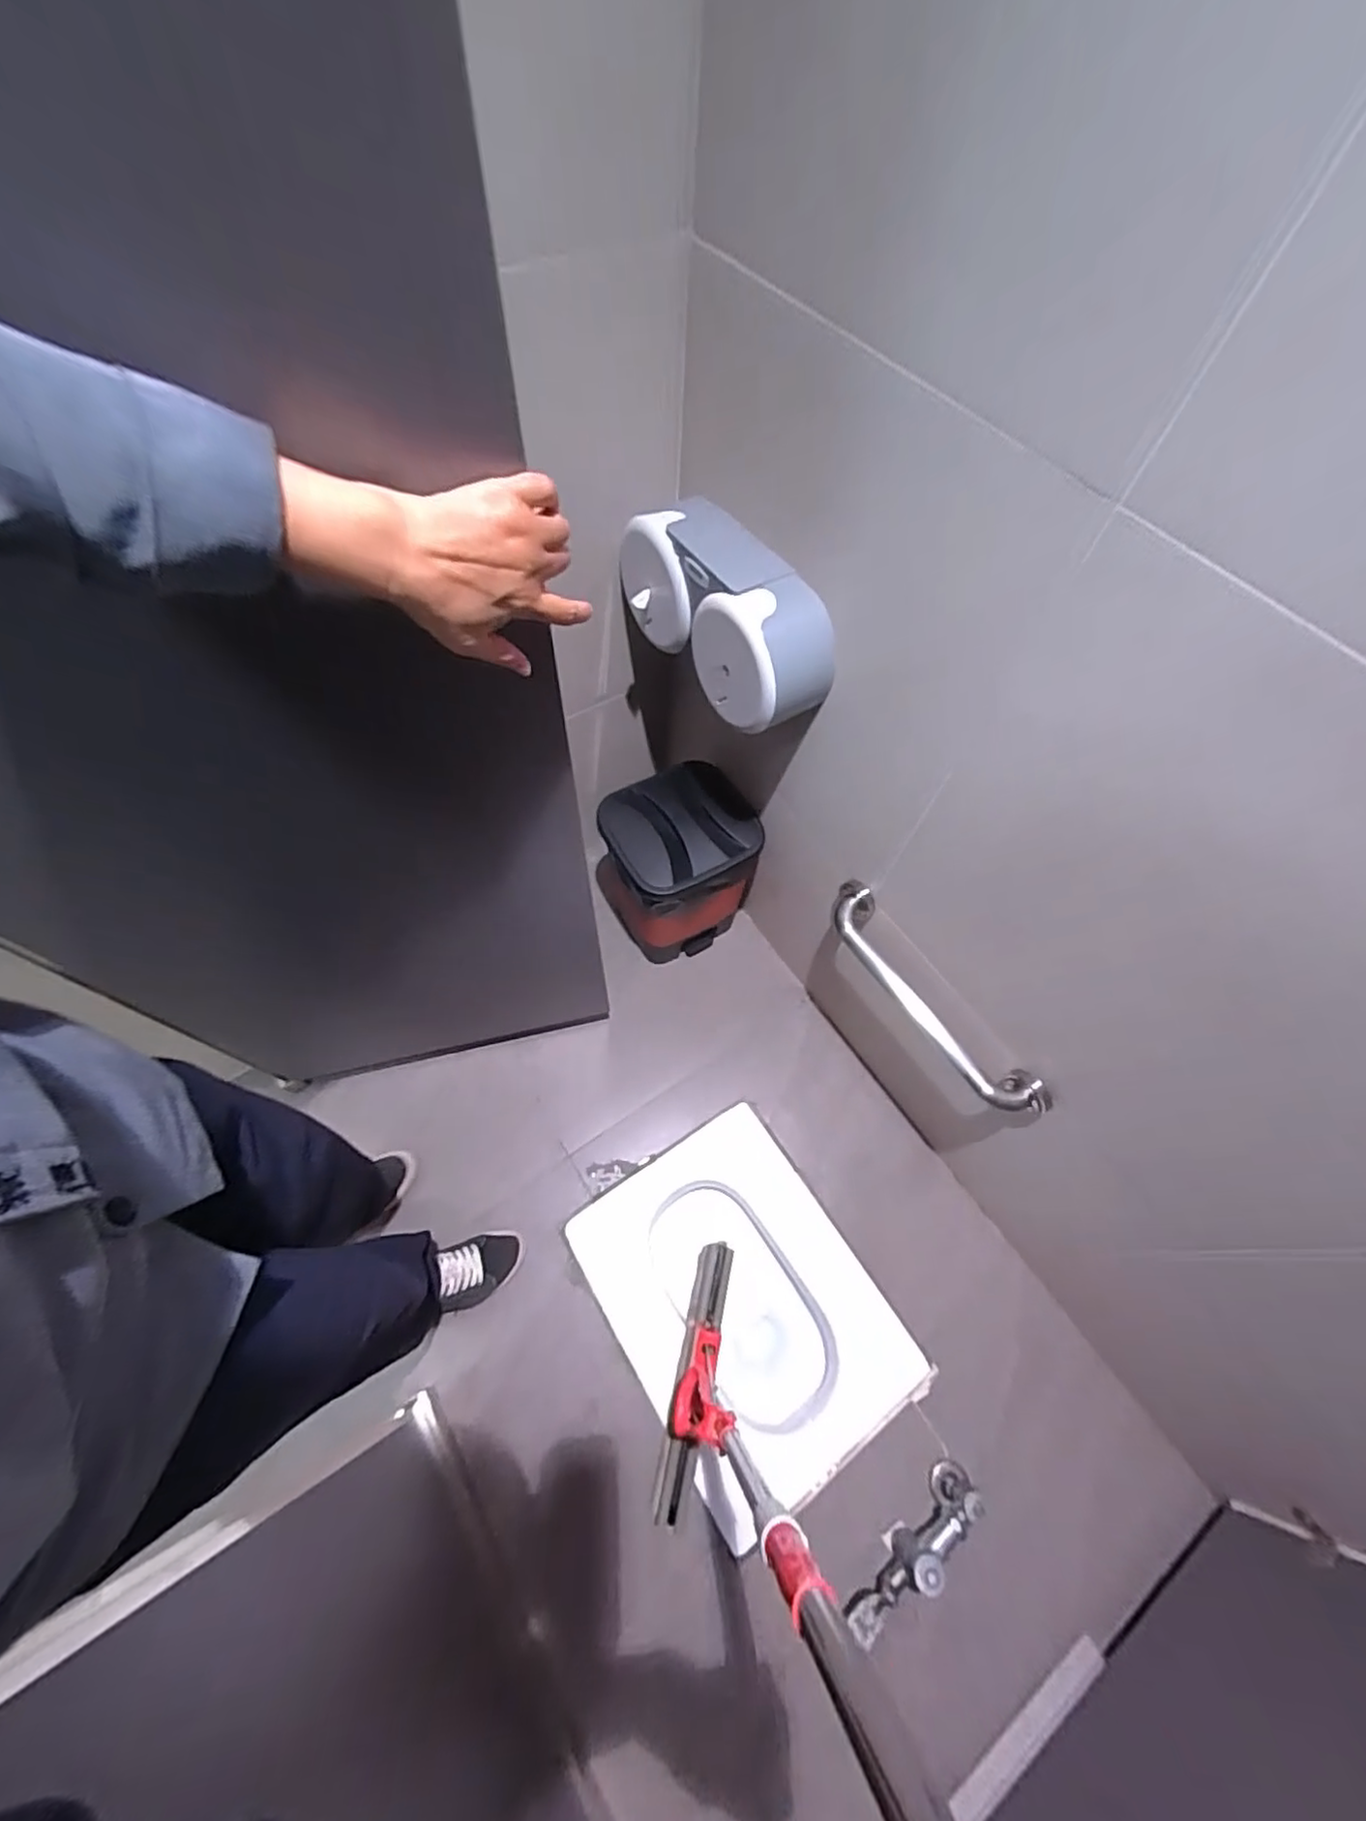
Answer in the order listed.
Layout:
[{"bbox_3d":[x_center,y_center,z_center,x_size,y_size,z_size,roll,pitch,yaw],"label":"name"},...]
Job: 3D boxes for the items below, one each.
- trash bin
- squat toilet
[{"bbox_3d":[-0.002,-0.082,1.293,0.268,0.347,0.232,-26,69,-19],"label":"trash bin"},{"bbox_3d":[0.102,0.717,1.199,0.414,0.220,0.535,-30,70,-20],"label":"squat toilet"}]

